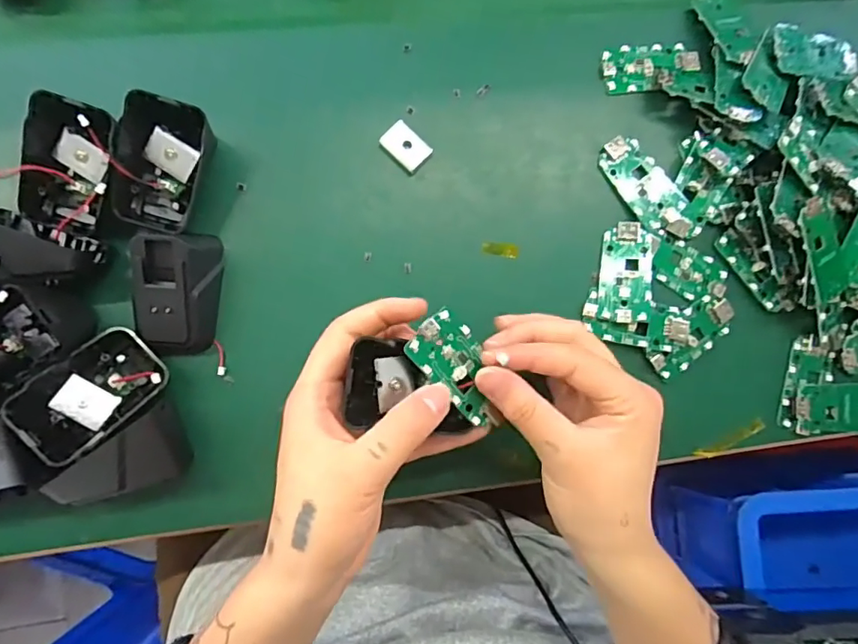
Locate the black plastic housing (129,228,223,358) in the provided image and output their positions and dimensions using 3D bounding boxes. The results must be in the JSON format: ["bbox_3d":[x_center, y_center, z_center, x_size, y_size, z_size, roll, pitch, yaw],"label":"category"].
[{"bbox_3d":[-0.143,-0.018,0.293,0.041,0.039,0.070,8,84,-3],"label":"black plastic housing"}]

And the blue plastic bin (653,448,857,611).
[{"bbox_3d":[0.451,0.208,0.571,0.390,0.232,0.117,3,84,-5],"label":"blue plastic bin"}]

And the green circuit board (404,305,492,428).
[{"bbox_3d":[0.016,0.022,0.260,0.031,0.004,0.057,-47,106,-15],"label":"green circuit board"}]

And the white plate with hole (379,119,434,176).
[{"bbox_3d":[-0.014,-0.108,0.325,0.029,0.005,0.021,42,83,1],"label":"white plate with hole"}]

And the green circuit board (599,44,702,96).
[{"bbox_3d":[0.147,-0.168,0.345,0.064,0.008,0.031,-7,85,-5],"label":"green circuit board"}]

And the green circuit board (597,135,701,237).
[{"bbox_3d":[0.142,-0.084,0.338,0.034,0.005,0.079,-36,88,-7],"label":"green circuit board"}]

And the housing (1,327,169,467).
[{"bbox_3d":[-0.180,0.038,0.279,0.069,0.029,0.045,-41,105,-31],"label":"housing"}]

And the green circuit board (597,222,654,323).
[{"bbox_3d":[0.125,-0.031,0.332,0.031,0.006,0.062,7,84,-3],"label":"green circuit board"}]

